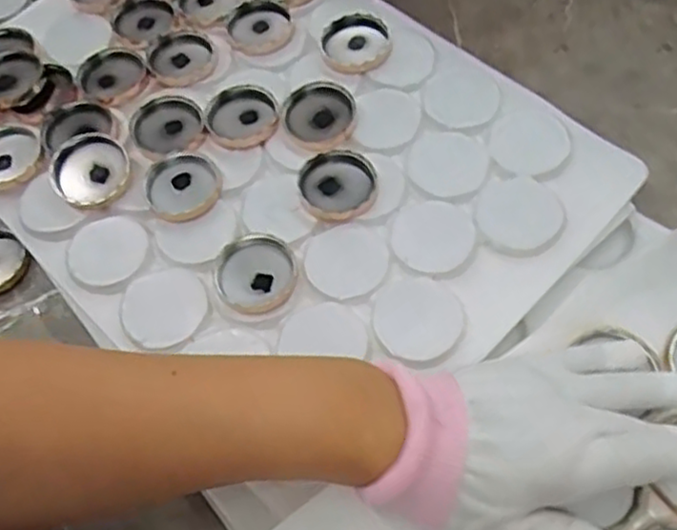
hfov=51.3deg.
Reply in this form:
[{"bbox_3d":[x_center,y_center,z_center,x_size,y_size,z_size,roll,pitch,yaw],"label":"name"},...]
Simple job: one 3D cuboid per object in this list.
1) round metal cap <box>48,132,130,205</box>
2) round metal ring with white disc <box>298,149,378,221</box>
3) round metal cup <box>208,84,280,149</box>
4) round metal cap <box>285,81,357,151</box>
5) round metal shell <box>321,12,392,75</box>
[{"bbox_3d":[-0.160,-0.061,0.455,0.048,0.011,0.051,-2,62,4],"label":"round metal cap"},{"bbox_3d":[0.000,-0.049,0.437,0.045,0.008,0.047,-2,62,4],"label":"round metal ring with white disc"},{"bbox_3d":[-0.065,-0.100,0.472,0.046,0.007,0.048,-2,62,4],"label":"round metal cup"},{"bbox_3d":[-0.012,-0.100,0.463,0.044,0.010,0.048,-14,61,-2],"label":"round metal cap"},{"bbox_3d":[0.012,-0.156,0.494,0.046,0.011,0.045,-2,62,4],"label":"round metal shell"}]

